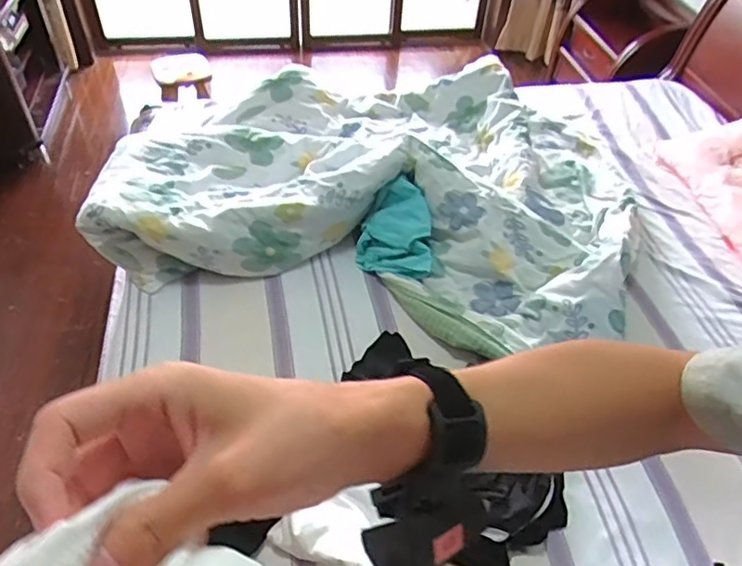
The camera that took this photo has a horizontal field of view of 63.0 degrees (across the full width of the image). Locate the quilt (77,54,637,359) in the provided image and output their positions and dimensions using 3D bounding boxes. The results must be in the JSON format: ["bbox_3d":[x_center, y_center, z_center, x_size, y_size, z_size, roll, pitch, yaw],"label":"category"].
[{"bbox_3d":[0.066,-0.339,1.706,1.275,0.220,1.056,13,47,9],"label":"quilt"}]

